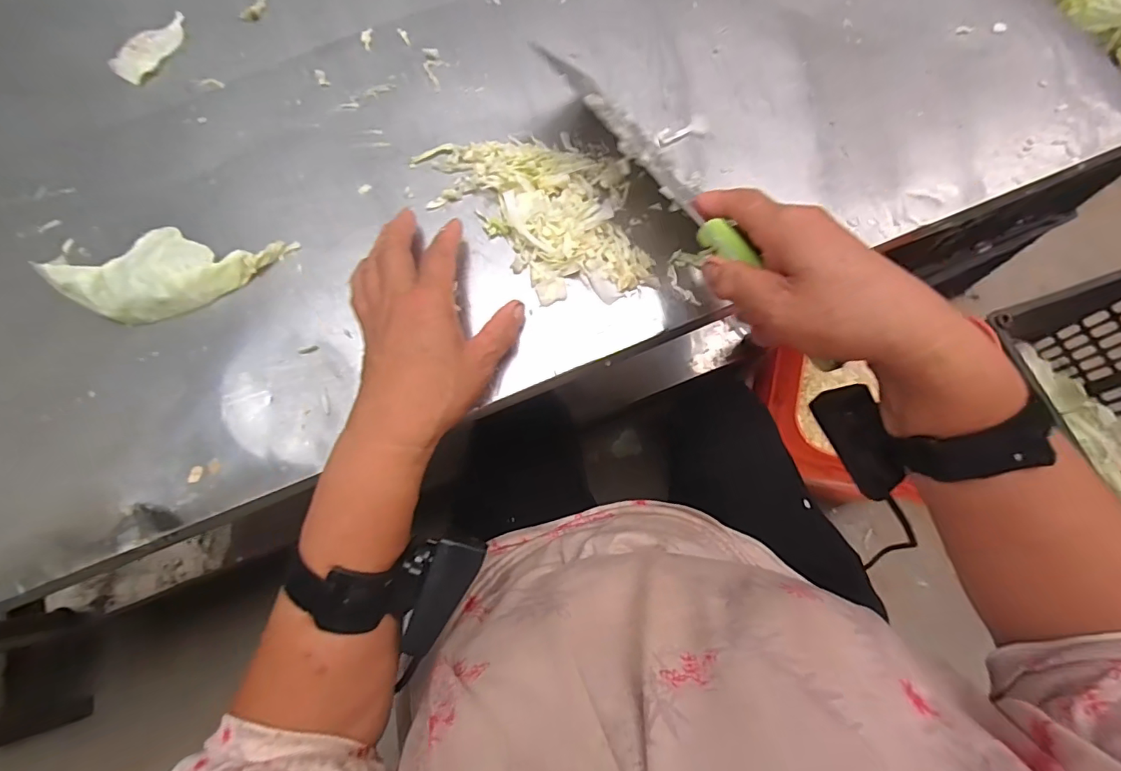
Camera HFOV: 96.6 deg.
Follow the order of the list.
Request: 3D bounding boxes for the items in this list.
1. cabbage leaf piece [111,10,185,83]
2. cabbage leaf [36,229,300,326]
[{"bbox_3d":[-0.372,-0.308,0.453,0.042,0.004,0.080,27,76,10],"label":"cabbage leaf piece"},{"bbox_3d":[-0.282,-0.080,0.359,0.155,0.025,0.061,-4,73,1],"label":"cabbage leaf"}]

